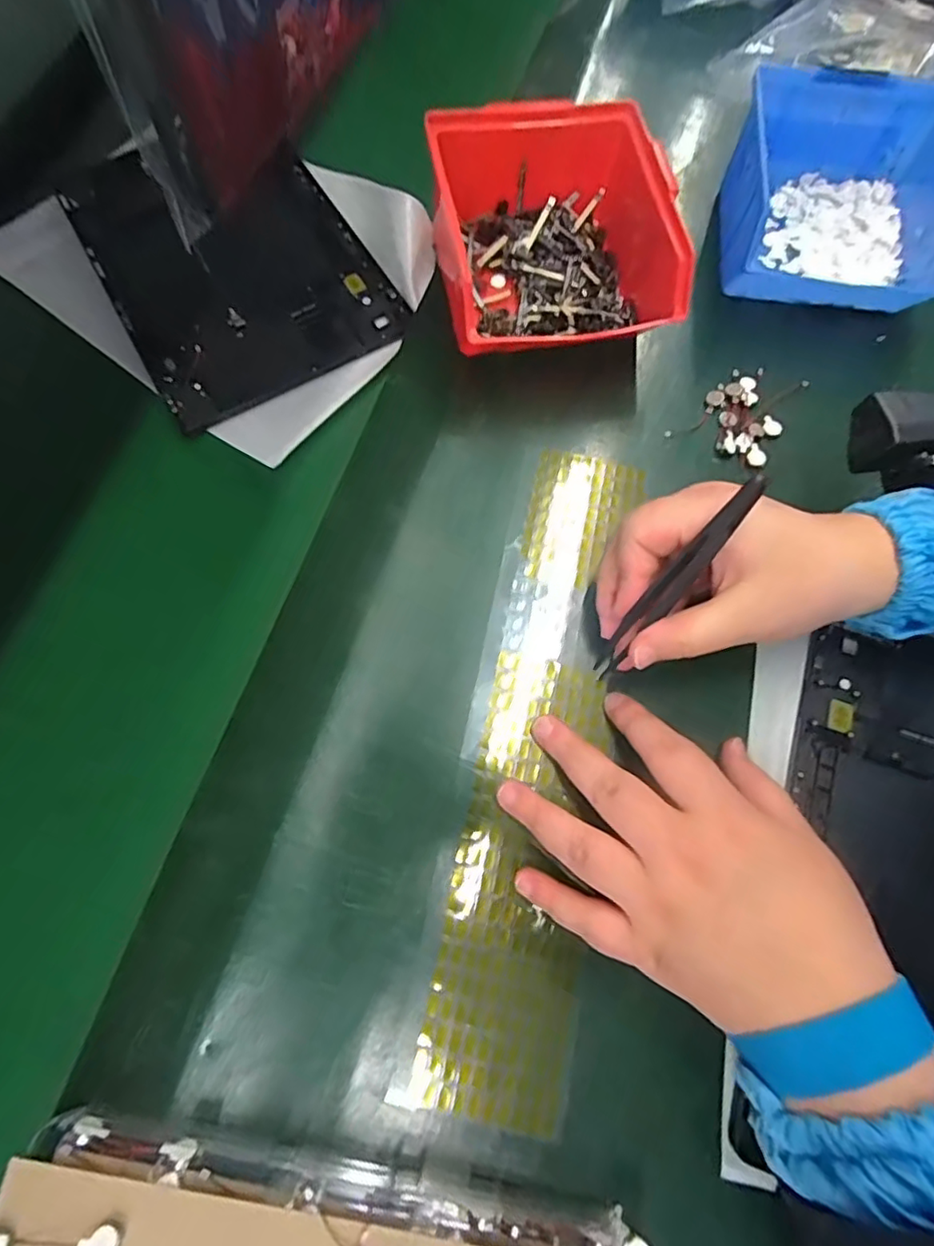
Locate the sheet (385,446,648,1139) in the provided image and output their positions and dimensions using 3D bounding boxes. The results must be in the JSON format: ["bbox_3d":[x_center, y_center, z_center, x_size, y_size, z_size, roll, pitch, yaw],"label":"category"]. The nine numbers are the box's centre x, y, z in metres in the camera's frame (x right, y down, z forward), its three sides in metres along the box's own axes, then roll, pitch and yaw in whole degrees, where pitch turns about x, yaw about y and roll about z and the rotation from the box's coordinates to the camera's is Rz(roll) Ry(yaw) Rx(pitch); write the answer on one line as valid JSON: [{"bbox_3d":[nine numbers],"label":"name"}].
[{"bbox_3d":[0.036,0.052,0.287,0.067,0.005,0.306,13,71,1],"label":"sheet"}]

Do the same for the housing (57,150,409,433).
[{"bbox_3d":[-0.150,-0.230,0.386,0.151,0.009,0.215,-29,74,-10],"label":"housing"}]

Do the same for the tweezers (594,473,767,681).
[{"bbox_3d":[0.089,-0.015,0.263,0.011,0.115,0.014,42,42,12],"label":"tweezers"}]

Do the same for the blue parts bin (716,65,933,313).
[{"bbox_3d":[0.221,-0.249,0.362,0.120,0.064,0.128,9,71,3],"label":"blue parts bin"}]

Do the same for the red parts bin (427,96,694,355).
[{"bbox_3d":[0.051,-0.213,0.344,0.132,0.070,0.131,-8,72,-3],"label":"red parts bin"}]

